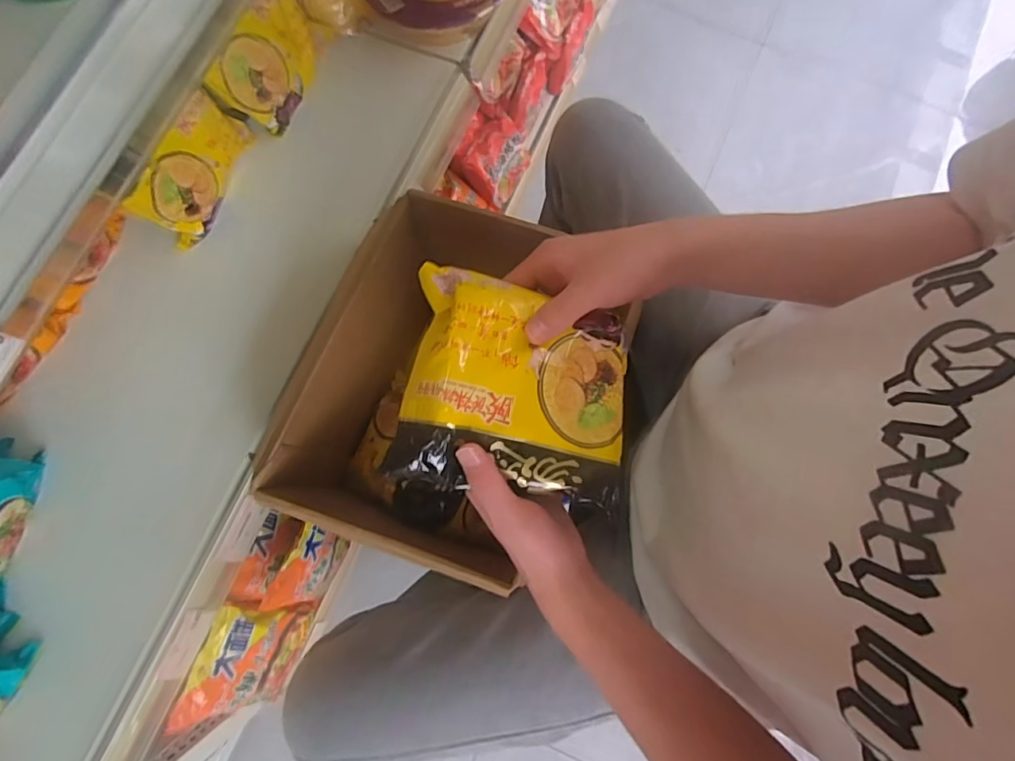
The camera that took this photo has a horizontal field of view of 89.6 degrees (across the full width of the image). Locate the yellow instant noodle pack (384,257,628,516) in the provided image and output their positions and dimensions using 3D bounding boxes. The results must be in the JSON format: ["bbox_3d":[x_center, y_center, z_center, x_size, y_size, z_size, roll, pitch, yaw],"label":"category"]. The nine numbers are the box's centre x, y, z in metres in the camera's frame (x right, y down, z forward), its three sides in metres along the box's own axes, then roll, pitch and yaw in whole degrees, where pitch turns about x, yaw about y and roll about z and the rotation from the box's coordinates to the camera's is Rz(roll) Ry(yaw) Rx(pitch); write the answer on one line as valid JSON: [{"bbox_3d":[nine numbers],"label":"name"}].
[{"bbox_3d":[0.004,0.006,0.336,0.140,0.045,0.131,13,80,-21],"label":"yellow instant noodle pack"}]

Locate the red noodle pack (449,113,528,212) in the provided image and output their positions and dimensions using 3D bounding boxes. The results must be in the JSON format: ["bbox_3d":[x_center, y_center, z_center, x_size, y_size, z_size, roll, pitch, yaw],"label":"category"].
[{"bbox_3d":[-0.022,-0.410,0.938,0.031,0.140,0.135,24,85,47],"label":"red noodle pack"}]

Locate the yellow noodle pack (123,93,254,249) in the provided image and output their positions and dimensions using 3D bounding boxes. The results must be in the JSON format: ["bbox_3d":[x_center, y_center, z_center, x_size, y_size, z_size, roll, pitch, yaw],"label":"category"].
[{"bbox_3d":[-0.334,-0.230,0.552,0.033,0.084,0.153,23,80,4],"label":"yellow noodle pack"}]

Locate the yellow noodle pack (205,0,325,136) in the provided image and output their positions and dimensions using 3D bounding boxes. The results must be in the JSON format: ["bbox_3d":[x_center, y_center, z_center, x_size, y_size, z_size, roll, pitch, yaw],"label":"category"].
[{"bbox_3d":[-0.262,-0.366,0.575,0.048,0.090,0.151,29,80,5],"label":"yellow noodle pack"}]

